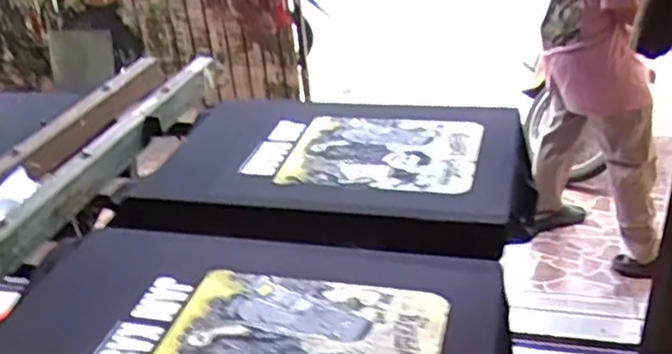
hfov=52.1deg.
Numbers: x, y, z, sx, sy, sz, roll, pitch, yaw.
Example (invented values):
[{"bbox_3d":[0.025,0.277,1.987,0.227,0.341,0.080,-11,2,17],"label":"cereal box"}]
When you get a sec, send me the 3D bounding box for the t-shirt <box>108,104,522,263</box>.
[{"bbox_3d":[-0.027,0.005,1.245,0.736,0.158,0.402,2,32,14],"label":"t-shirt"}]

